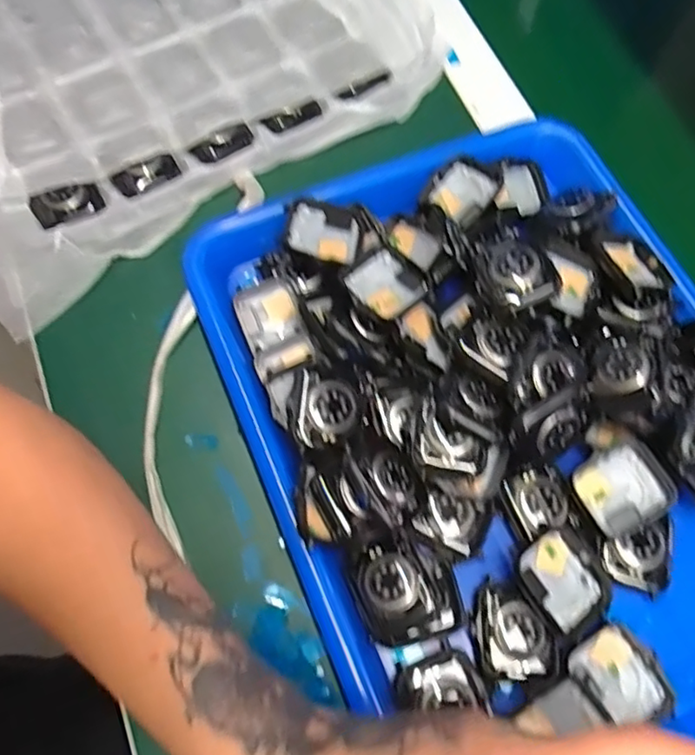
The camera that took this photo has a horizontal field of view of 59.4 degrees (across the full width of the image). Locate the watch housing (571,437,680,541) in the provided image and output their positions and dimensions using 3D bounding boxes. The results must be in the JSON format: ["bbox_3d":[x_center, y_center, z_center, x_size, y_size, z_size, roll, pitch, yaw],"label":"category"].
[{"bbox_3d":[0.136,0.053,0.298,0.043,0.010,0.038,-29,71,-13],"label":"watch housing"}]

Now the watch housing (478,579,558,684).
[{"bbox_3d":[0.076,0.116,0.278,0.034,0.007,0.042,-6,68,-4],"label":"watch housing"}]

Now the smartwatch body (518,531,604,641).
[{"bbox_3d":[0.101,0.095,0.284,0.036,0.009,0.041,-33,72,-14],"label":"smartwatch body"}]

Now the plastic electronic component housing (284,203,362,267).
[{"bbox_3d":[-0.013,-0.081,0.335,0.040,0.010,0.035,5,67,1],"label":"plastic electronic component housing"}]

